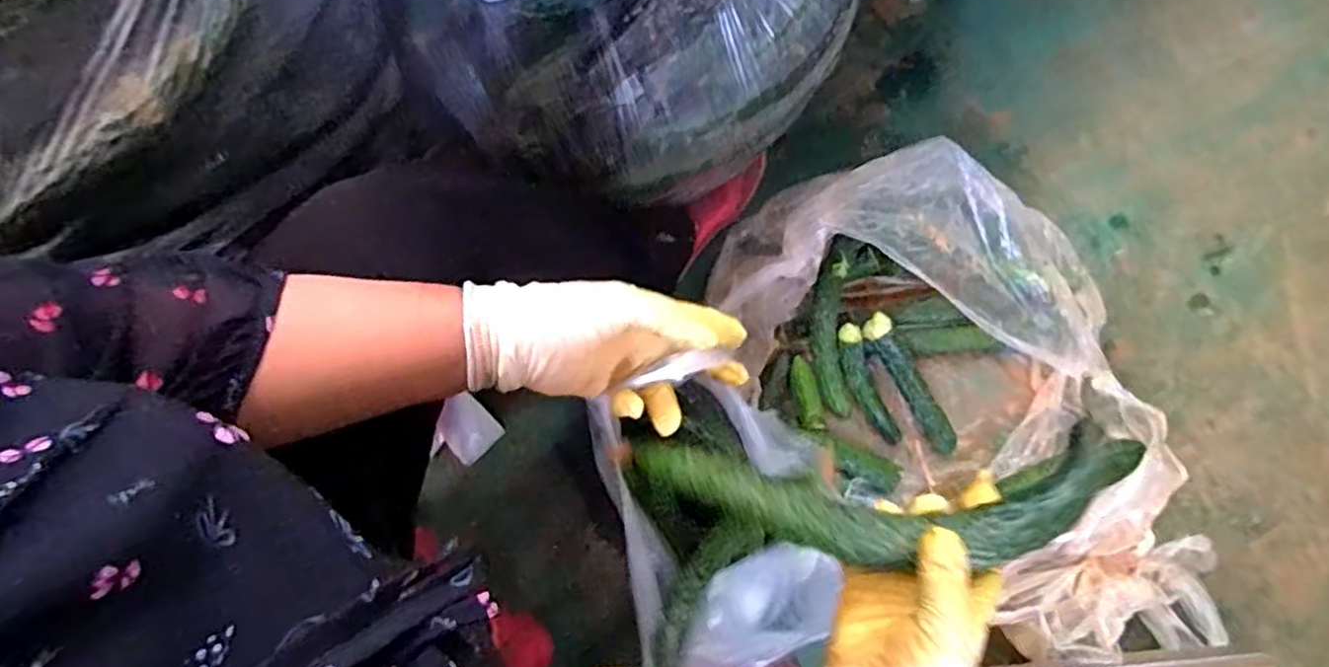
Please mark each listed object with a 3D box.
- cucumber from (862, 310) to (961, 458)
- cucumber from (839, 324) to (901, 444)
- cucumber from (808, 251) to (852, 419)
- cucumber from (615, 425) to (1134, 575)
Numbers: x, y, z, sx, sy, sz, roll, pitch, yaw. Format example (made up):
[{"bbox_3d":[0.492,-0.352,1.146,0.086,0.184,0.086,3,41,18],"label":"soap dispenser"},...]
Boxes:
[{"bbox_3d":[0.271,0.055,0.760,0.030,0.026,0.167,-32,94,-7],"label":"cucumber"},{"bbox_3d":[0.224,0.058,0.774,0.032,0.028,0.146,-28,103,-7],"label":"cucumber"},{"bbox_3d":[0.183,0.003,0.774,0.043,0.045,0.187,-7,105,-3],"label":"cucumber"},{"bbox_3d":[0.116,0.097,0.412,0.298,0.032,0.070,-2,79,14],"label":"cucumber"}]

